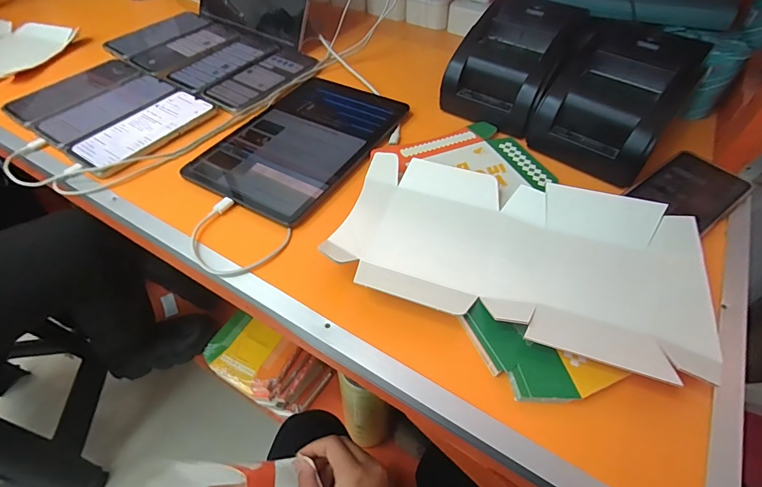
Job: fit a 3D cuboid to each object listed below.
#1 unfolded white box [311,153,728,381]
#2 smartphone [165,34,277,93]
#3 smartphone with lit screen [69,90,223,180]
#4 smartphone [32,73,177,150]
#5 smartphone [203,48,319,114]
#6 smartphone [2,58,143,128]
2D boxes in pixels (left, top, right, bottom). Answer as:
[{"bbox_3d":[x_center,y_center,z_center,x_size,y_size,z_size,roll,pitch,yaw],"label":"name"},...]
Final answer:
[{"bbox_3d":[0.121,0.005,0.362,0.312,0.027,0.166,16,52,13],"label":"unfolded white box"},{"bbox_3d":[-0.242,-0.279,0.609,0.087,0.015,0.158,30,57,23],"label":"smartphone"},{"bbox_3d":[-0.293,-0.146,0.500,0.087,0.006,0.169,30,57,19],"label":"smartphone with lit screen"},{"bbox_3d":[-0.362,-0.182,0.530,0.086,0.004,0.165,28,57,23],"label":"smartphone"},{"bbox_3d":[-0.169,-0.242,0.583,0.087,0.007,0.174,31,57,22],"label":"smartphone"},{"bbox_3d":[-0.425,-0.215,0.557,0.087,0.006,0.164,32,59,24],"label":"smartphone"}]

